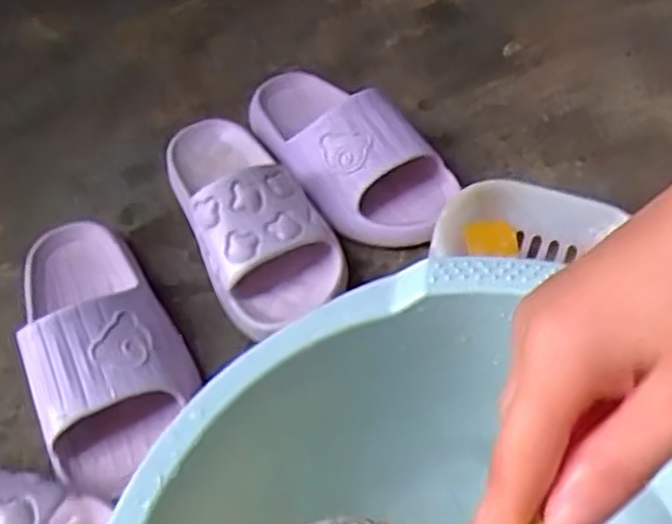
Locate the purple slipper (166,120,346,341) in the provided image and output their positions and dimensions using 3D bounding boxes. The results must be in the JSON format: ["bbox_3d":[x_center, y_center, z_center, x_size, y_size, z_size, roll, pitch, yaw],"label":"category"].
[{"bbox_3d":[-0.079,-0.052,0.622,0.103,0.075,0.237,-25,53,-14],"label":"purple slipper"}]

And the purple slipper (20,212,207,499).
[{"bbox_3d":[-0.180,0.047,0.553,0.105,0.071,0.229,-23,53,-13],"label":"purple slipper"}]

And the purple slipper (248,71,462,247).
[{"bbox_3d":[0.003,-0.113,0.669,0.111,0.073,0.245,-30,55,-18],"label":"purple slipper"}]

